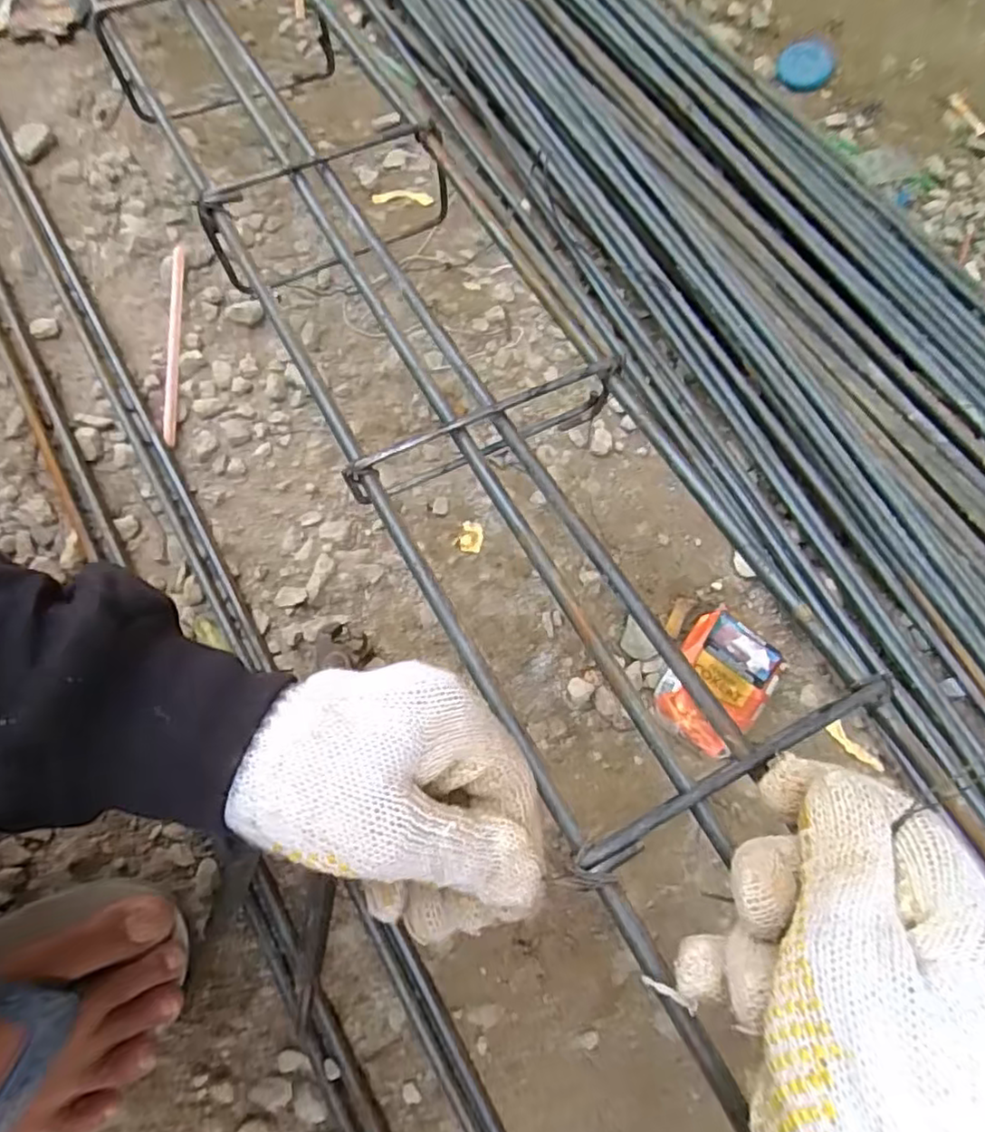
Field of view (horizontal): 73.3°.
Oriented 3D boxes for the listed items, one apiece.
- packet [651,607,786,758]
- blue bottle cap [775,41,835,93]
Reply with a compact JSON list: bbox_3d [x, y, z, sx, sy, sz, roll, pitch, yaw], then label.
[{"bbox_3d":[0.154,0.079,0.454,0.063,0.018,0.092,36,70,6],"label":"packet"},{"bbox_3d":[0.324,-0.519,0.688,0.052,0.018,0.055,24,69,1],"label":"blue bottle cap"}]

